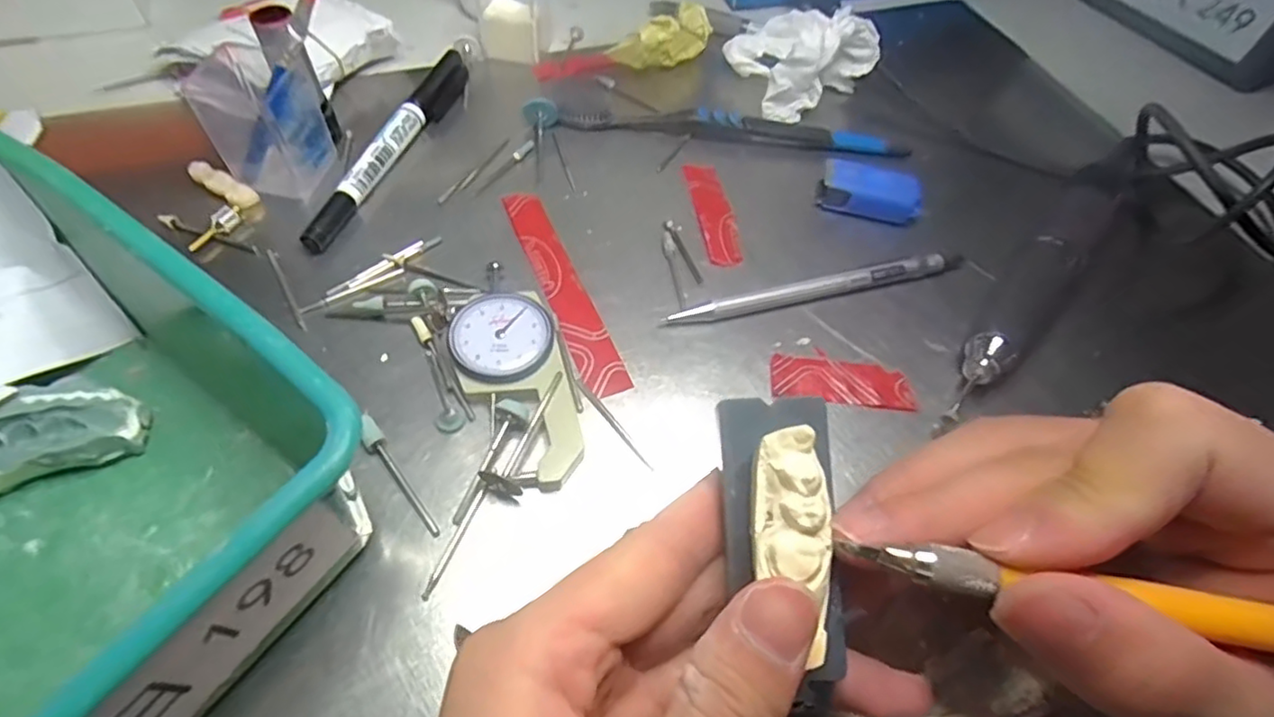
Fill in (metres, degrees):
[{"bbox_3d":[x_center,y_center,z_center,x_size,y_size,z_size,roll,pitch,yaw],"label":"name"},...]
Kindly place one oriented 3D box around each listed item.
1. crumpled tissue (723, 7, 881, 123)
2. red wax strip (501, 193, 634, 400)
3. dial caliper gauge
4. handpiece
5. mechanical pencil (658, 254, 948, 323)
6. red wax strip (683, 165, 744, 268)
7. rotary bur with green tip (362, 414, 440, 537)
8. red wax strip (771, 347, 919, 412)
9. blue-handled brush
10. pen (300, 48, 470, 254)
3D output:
[{"bbox_3d":[0.085,-0.165,0.338,0.069,0.036,0.061,-28,63,-22],"label":"crumpled tissue"},{"bbox_3d":[-0.031,-0.031,0.256,0.018,0.004,0.111,-18,60,-17],"label":"red wax strip"},{"bbox_3d":[-0.041,0.009,0.222,0.036,0.012,0.077,-21,60,-18],"label":"dial caliper gauge"},{"bbox_3d":[0.175,-0.038,0.268,0.022,0.025,0.192,37,60,18],"label":"handpiece"},{"bbox_3d":[0.073,-0.028,0.261,0.125,0.009,0.008,-13,58,-13],"label":"mechanical pencil"},{"bbox_3d":[0.035,-0.069,0.288,0.016,0.004,0.066,-5,57,-8],"label":"red wax strip"},{"bbox_3d":[-0.078,0.038,0.202,0.006,0.006,0.047,-30,64,-23],"label":"rotary bur with green tip"},{"bbox_3d":[0.080,0.008,0.241,0.055,0.004,0.022,8,56,0],"label":"red wax strip"},{"bbox_3d":[0.050,-0.118,0.318,0.171,0.012,0.016,4,56,-2],"label":"blue-handled brush"},{"bbox_3d":[-0.111,-0.099,0.290,0.014,0.014,0.137,15,56,5],"label":"pen"}]

